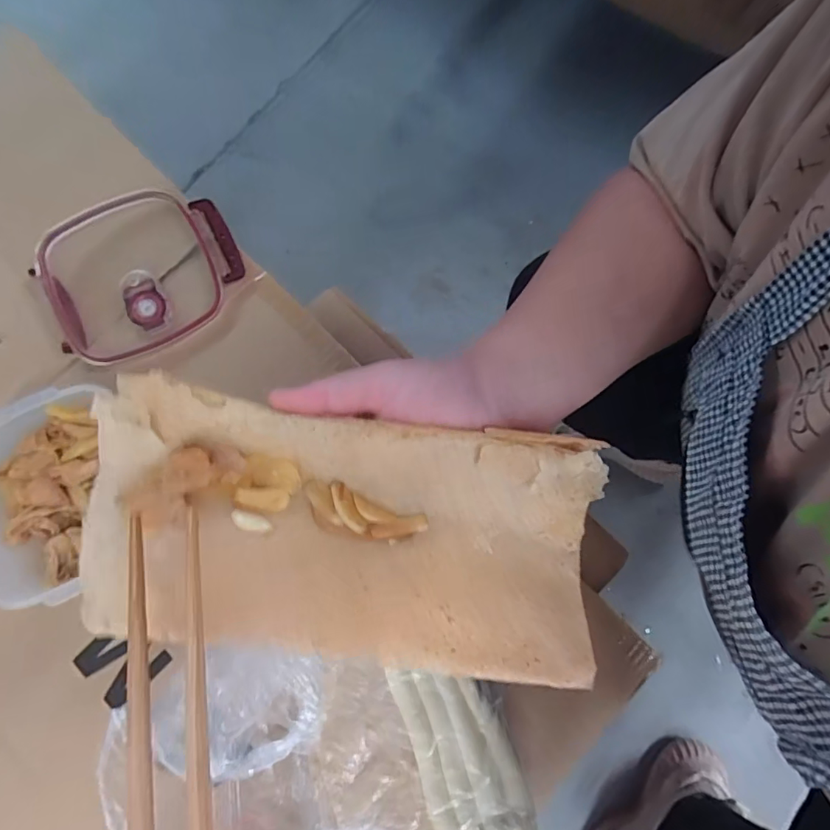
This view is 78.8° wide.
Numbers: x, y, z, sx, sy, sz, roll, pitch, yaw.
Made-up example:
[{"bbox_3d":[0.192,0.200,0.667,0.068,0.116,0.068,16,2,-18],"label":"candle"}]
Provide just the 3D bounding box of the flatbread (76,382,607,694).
[{"bbox_3d":[-0.037,0.055,0.253,0.251,0.039,0.114,10,79,-2],"label":"flatbread"}]

